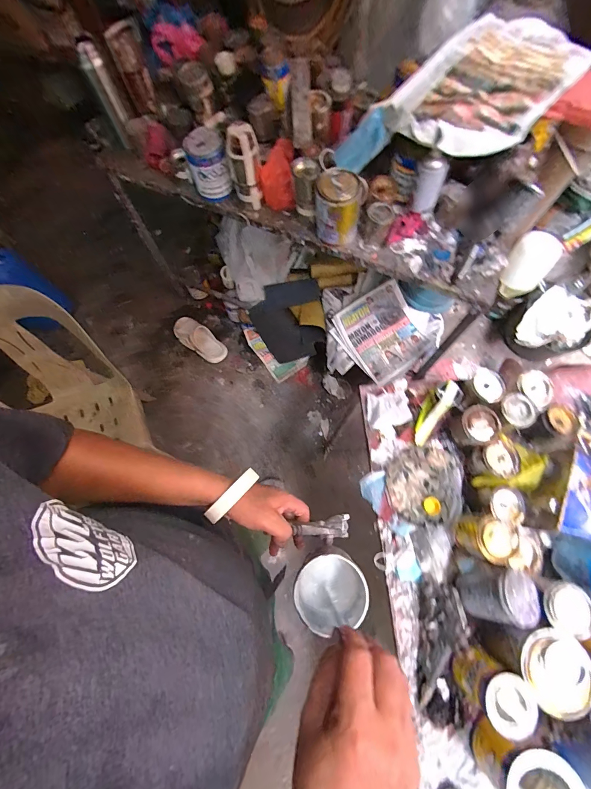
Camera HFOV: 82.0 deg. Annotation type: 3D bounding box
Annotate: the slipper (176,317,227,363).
[{"bbox_3d":[-0.449,-0.259,1.579,0.287,0.075,0.126,35,77,14],"label":"slipper"}]

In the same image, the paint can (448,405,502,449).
[{"bbox_3d":[0.373,0.068,0.710,0.073,0.062,0.074,-1,71,3],"label":"paint can"}]

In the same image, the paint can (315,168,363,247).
[{"bbox_3d":[0.100,-0.452,0.827,0.102,0.136,0.097,-1,71,3],"label":"paint can"}]

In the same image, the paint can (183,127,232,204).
[{"bbox_3d":[-0.230,-0.609,0.902,0.100,0.131,0.114,-14,70,-1],"label":"paint can"}]

